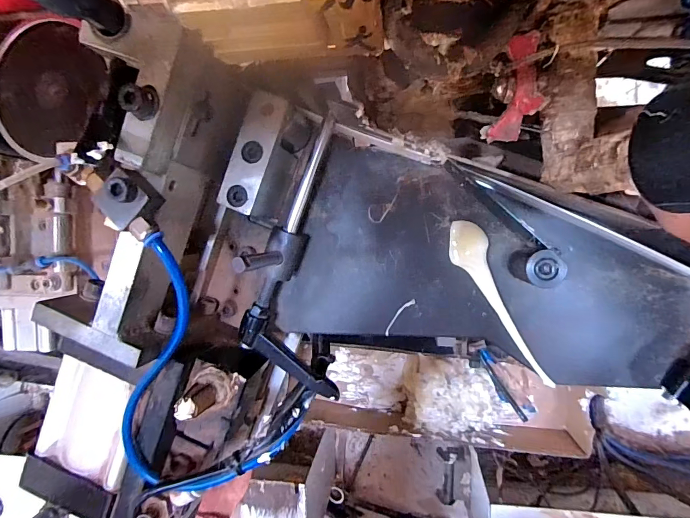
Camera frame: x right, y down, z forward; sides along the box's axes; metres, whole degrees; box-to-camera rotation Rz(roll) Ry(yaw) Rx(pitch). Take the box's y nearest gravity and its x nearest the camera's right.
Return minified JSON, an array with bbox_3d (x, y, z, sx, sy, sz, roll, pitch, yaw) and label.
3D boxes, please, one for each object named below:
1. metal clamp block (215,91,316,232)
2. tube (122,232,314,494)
[{"bbox_3d":[-0.054,-0.070,0.276,0.030,0.063,0.084,20,95,7],"label":"metal clamp block"},{"bbox_3d":[-0.108,0.086,0.255,0.114,0.050,0.154,-27,105,11],"label":"tube"}]

